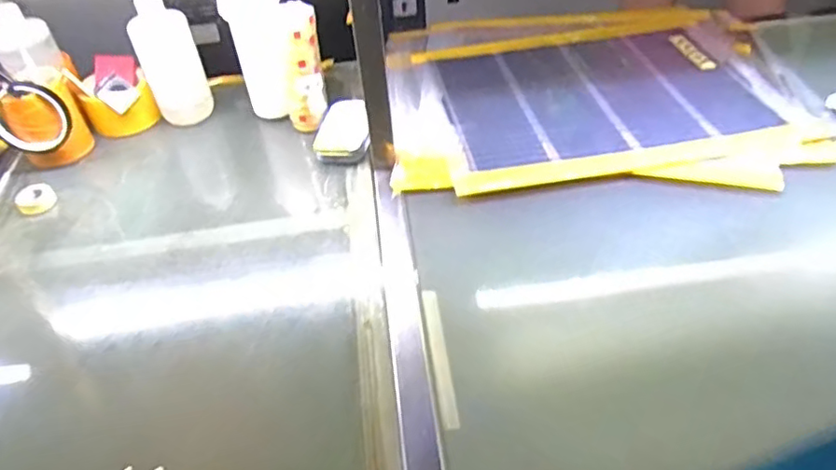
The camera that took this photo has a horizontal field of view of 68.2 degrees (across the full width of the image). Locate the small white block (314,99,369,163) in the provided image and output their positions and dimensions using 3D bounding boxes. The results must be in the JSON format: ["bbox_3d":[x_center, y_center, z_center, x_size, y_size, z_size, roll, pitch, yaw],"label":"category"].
[{"bbox_3d":[-0.094,-0.137,0.802,0.063,0.031,0.111,-2,44,4],"label":"small white block"}]

